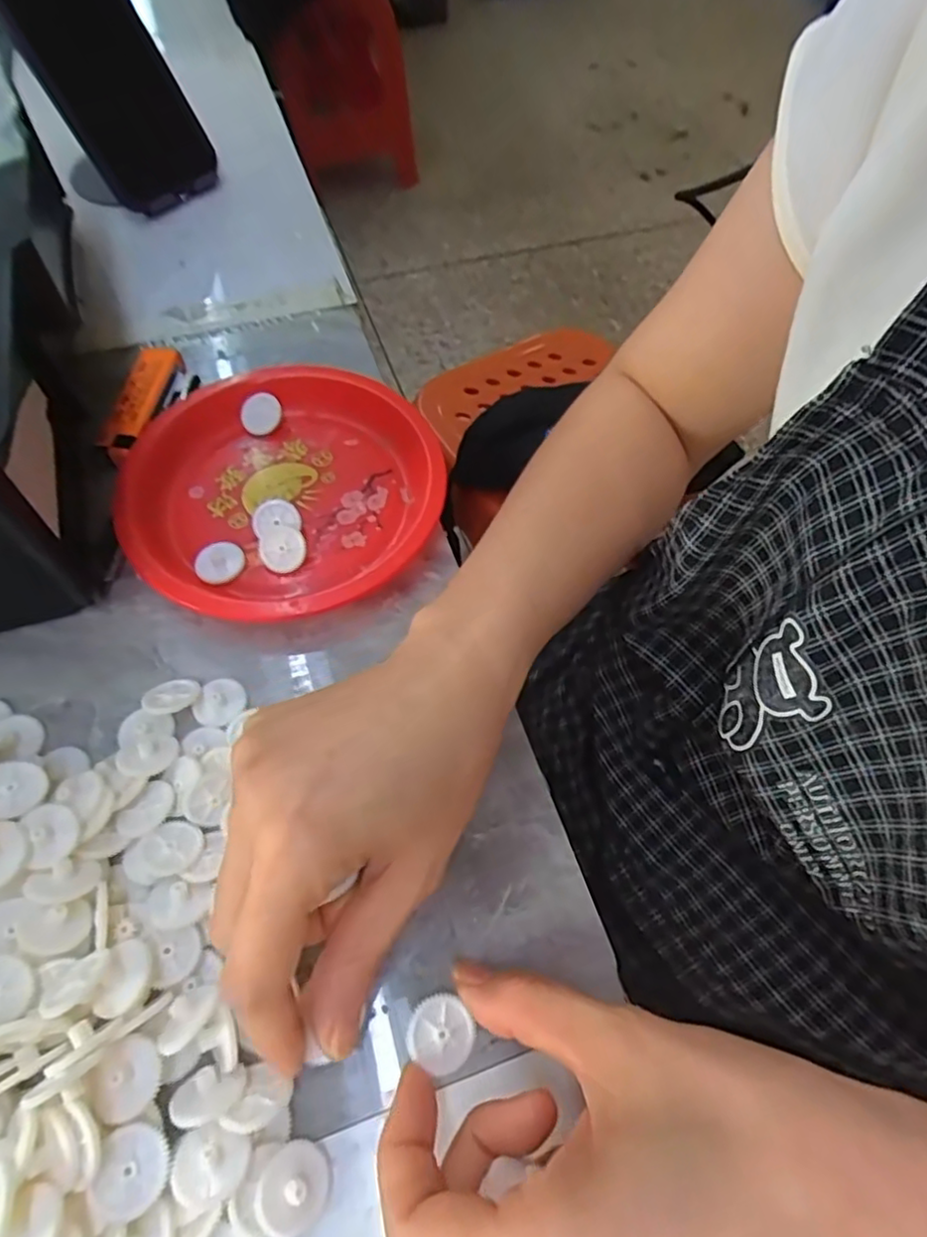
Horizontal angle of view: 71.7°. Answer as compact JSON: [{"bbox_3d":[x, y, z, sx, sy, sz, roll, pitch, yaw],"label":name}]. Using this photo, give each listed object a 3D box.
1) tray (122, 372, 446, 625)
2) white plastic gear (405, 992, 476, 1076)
[{"bbox_3d":[-0.088,-0.063,0.317,0.147,0.021,0.148,-37,67,-20],"label":"tray"},{"bbox_3d":[-0.007,0.130,0.202,0.021,0.004,0.020,1,60,-1],"label":"white plastic gear"}]

